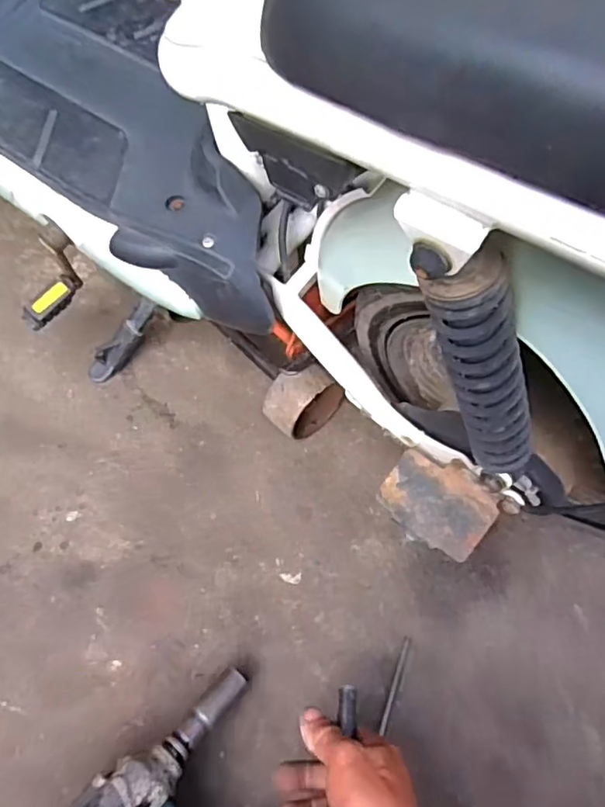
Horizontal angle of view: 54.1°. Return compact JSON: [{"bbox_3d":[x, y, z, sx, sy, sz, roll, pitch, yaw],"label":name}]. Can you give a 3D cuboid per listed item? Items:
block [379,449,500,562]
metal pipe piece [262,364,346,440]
[{"bbox_3d":[0.111,0.079,0.482,0.085,0.004,0.067,33,82,14],"label":"block"},{"bbox_3d":[0.002,-0.004,0.692,0.100,0.089,0.050,-36,64,-26],"label":"metal pipe piece"}]

